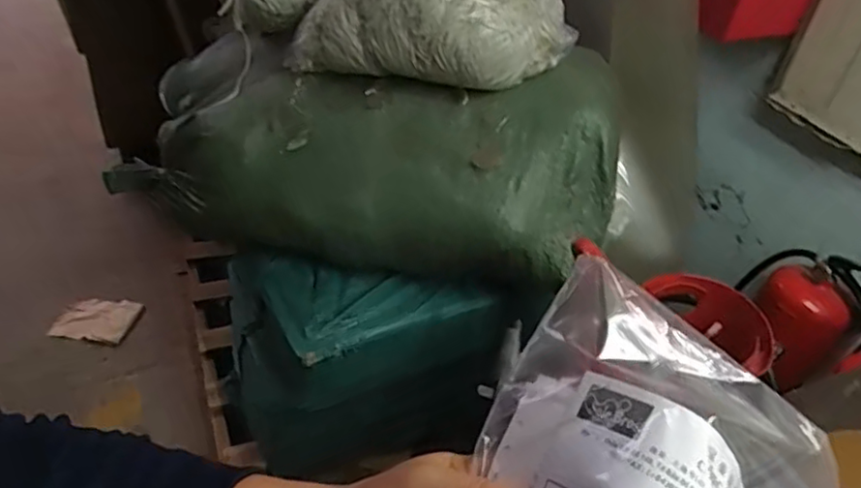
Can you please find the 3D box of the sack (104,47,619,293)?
[{"bbox_3d":[-0.100,-0.169,1.165,0.864,0.283,0.349,8,41,1],"label":"sack"}]

